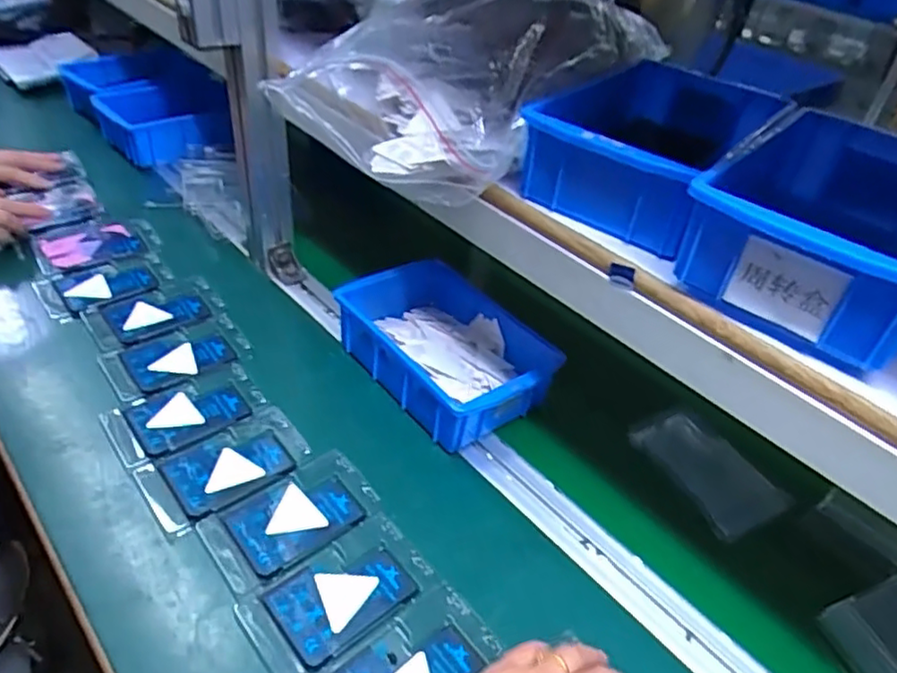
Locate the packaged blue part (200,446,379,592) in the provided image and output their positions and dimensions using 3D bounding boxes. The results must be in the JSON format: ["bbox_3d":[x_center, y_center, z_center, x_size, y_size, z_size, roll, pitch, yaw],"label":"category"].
[{"bbox_3d":[-0.121,0.137,0.503,0.123,0.013,0.074,-21,47,-31],"label":"packaged blue part"}]

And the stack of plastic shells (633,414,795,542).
[{"bbox_3d":[0.233,0.124,0.588,0.071,0.029,0.124,-16,45,-27],"label":"stack of plastic shells"}]

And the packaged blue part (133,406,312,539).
[{"bbox_3d":[-0.184,0.104,0.538,0.124,0.015,0.078,-22,47,-32],"label":"packaged blue part"}]

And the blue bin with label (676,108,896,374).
[{"bbox_3d":[0.234,-0.067,0.400,0.139,0.072,0.193,28,43,24],"label":"blue bin with label"}]

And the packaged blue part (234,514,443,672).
[{"bbox_3d":[-0.076,0.185,0.462,0.124,0.021,0.076,-23,48,-33],"label":"packaged blue part"}]

